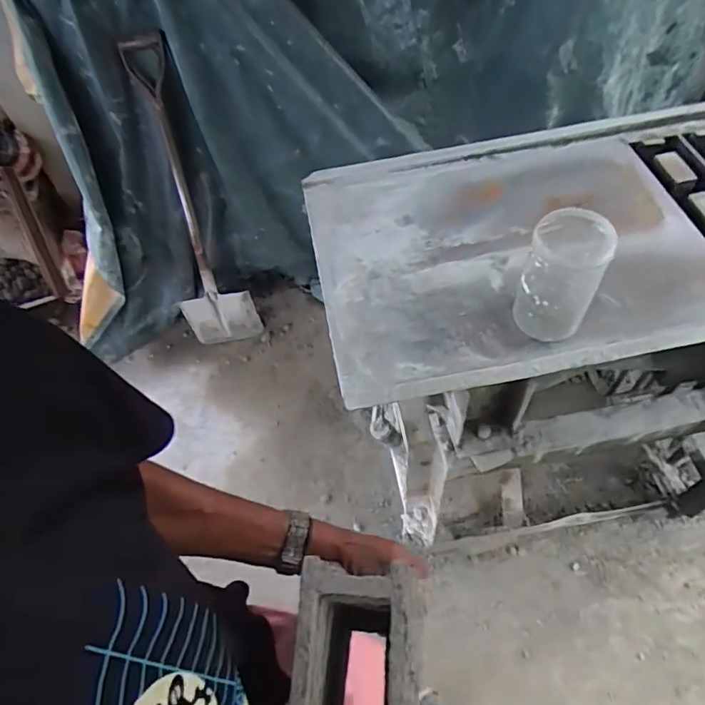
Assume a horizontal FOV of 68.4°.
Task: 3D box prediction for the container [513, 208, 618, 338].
[{"bbox_3d":[0.275,-0.098,0.692,0.087,0.160,0.087,18,56,16],"label":"container"}]

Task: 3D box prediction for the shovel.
[{"bbox_3d":[-0.508,-0.423,1.590,0.222,0.909,0.175,-17,25,-9],"label":"shovel"}]

